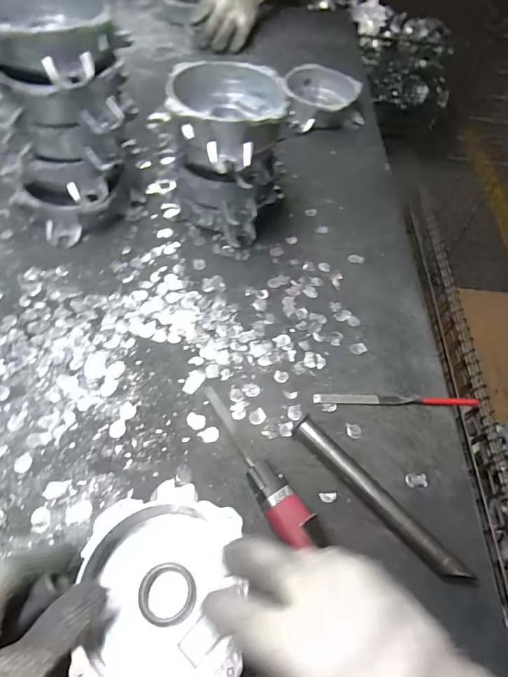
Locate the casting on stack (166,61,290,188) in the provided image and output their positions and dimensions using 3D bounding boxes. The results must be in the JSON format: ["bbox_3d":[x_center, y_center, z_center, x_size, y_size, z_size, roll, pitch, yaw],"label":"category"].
[{"bbox_3d":[-0.030,-0.237,0.472,0.118,0.070,0.142,-5,58,-9],"label":"casting on stack"}]

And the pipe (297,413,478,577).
[{"bbox_3d":[0.108,0.143,0.388,0.019,0.020,0.183,-37,66,-24],"label":"pipe"}]

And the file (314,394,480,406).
[{"bbox_3d":[0.150,0.064,0.448,0.171,0.011,0.012,3,57,-3],"label":"file"}]

